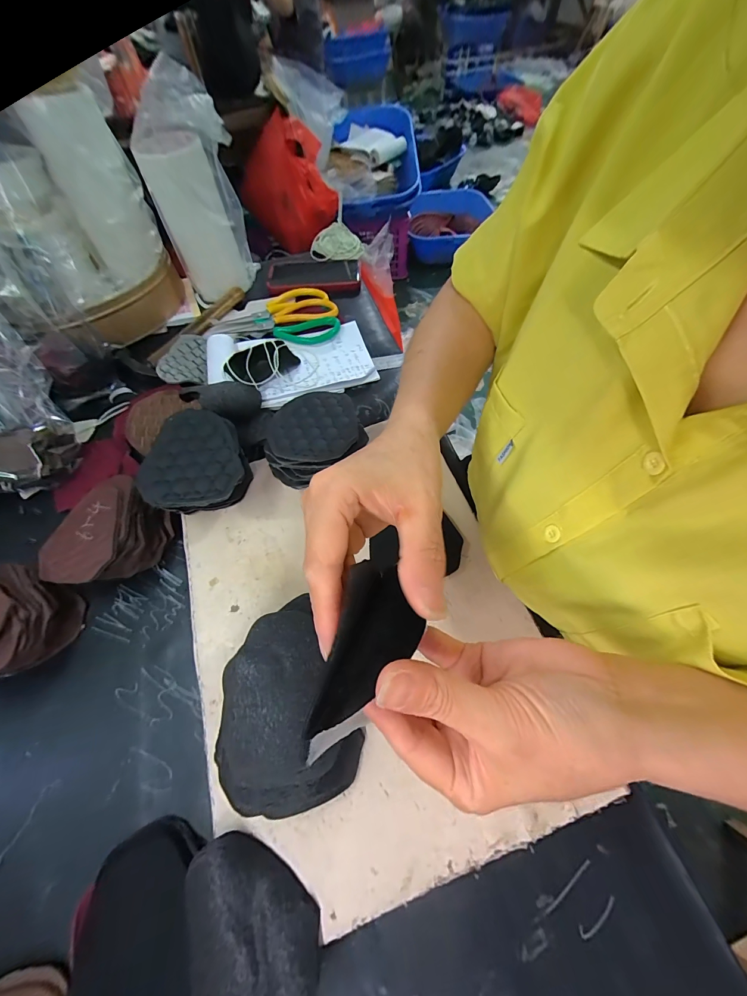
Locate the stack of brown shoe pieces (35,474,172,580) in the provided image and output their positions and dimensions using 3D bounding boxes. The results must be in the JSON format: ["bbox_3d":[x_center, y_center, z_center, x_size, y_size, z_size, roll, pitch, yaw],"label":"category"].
[{"bbox_3d":[-0.281,0.042,0.362,0.094,0.057,0.118,32,67,17],"label":"stack of brown shoe pieces"}]

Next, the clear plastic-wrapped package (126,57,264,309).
[{"bbox_3d":[-0.254,-0.437,0.497,0.119,0.231,0.076,-20,61,-9],"label":"clear plastic-wrapped package"}]

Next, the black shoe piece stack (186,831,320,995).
[{"bbox_3d":[-0.086,0.285,0.217,0.098,0.018,0.083,27,69,15],"label":"black shoe piece stack"}]

